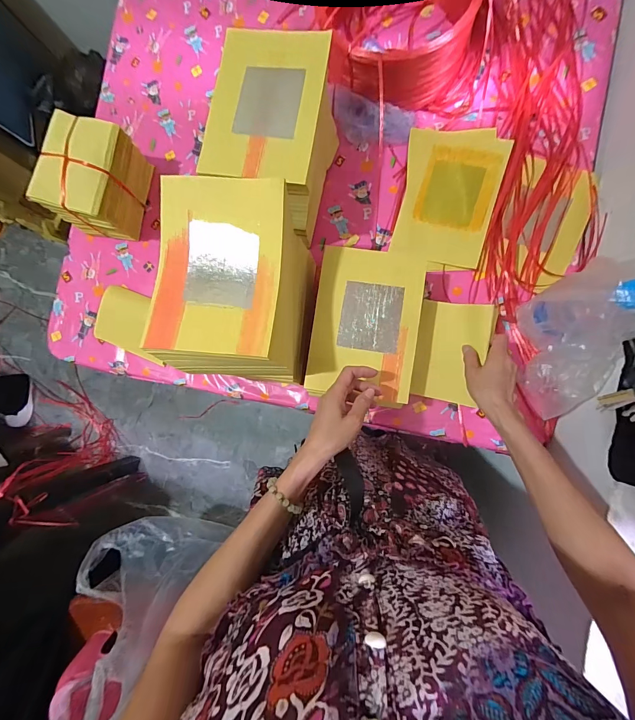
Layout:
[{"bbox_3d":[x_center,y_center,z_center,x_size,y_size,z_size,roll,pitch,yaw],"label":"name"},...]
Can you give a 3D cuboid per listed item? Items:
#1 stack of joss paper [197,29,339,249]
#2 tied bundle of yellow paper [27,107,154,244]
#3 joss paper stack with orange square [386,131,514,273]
[{"bbox_3d":[-0.061,-0.336,0.580,0.173,0.196,0.282,10,88,8],"label":"stack of joss paper"},{"bbox_3d":[-0.407,-0.332,0.636,0.117,0.133,0.168,16,89,8],"label":"tied bundle of yellow paper"},{"bbox_3d":[0.238,-0.295,0.627,0.168,0.018,0.252,10,88,8],"label":"joss paper stack with orange square"}]

